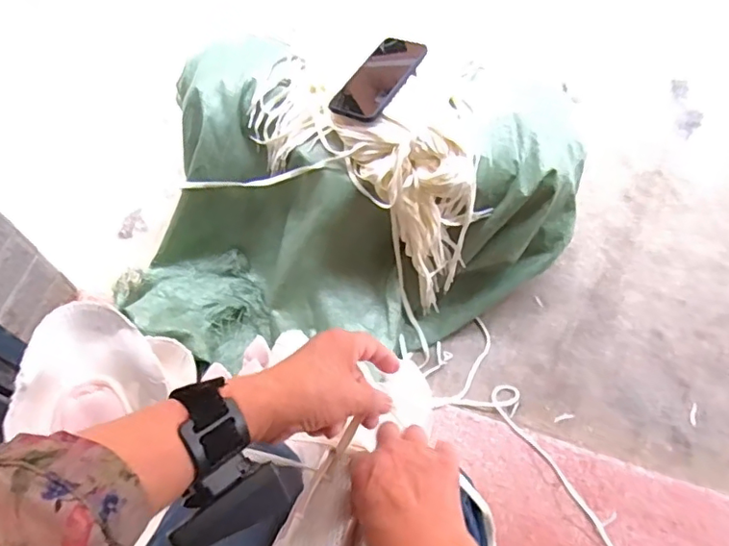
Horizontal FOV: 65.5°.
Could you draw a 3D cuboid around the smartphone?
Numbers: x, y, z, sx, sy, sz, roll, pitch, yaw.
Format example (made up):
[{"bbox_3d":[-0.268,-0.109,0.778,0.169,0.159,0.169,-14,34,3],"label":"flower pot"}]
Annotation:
[{"bbox_3d":[0.022,-0.289,0.845,0.093,0.011,0.159,27,71,34],"label":"smartphone"}]

